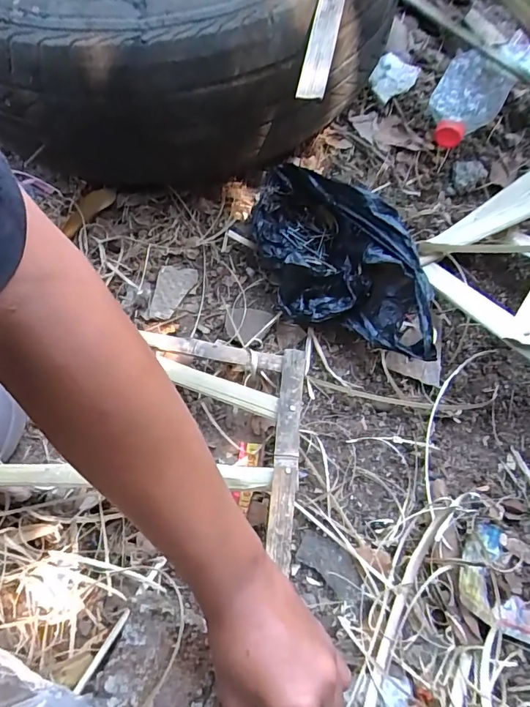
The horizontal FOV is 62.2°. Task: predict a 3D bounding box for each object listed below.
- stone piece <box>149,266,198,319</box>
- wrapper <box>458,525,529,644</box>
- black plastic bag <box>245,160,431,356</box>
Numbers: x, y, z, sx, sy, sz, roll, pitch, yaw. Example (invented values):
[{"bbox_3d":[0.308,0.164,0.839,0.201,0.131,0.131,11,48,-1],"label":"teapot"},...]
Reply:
[{"bbox_3d":[-0.105,-0.070,0.500,0.044,0.006,0.066,5,67,2],"label":"stone piece"},{"bbox_3d":[0.207,0.212,0.372,0.068,0.019,0.113,-27,70,-11],"label":"wrapper"},{"bbox_3d":[0.079,-0.096,0.478,0.252,0.074,0.144,34,71,12],"label":"black plastic bag"}]

